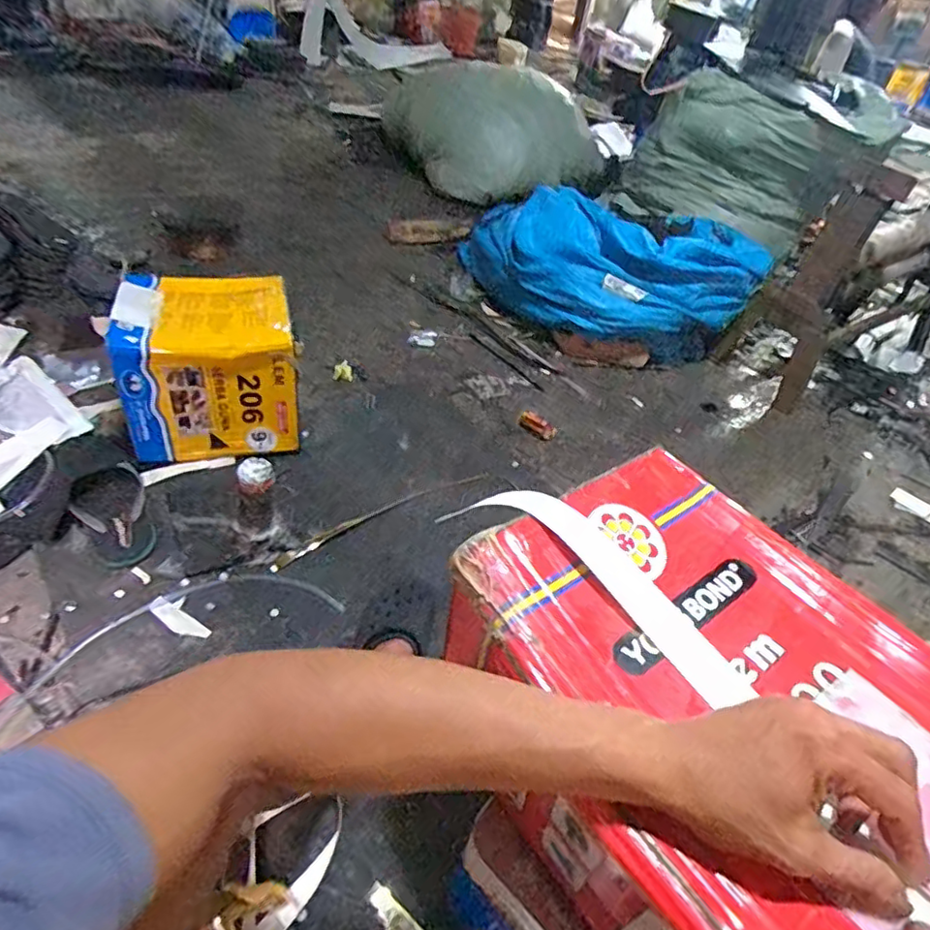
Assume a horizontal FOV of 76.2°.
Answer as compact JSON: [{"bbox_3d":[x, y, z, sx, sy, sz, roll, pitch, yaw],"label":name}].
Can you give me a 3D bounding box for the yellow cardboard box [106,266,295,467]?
[{"bbox_3d":[-0.429,-0.172,1.018,0.259,0.215,0.226,-6,47,-16],"label":"yellow cardboard box"}]

